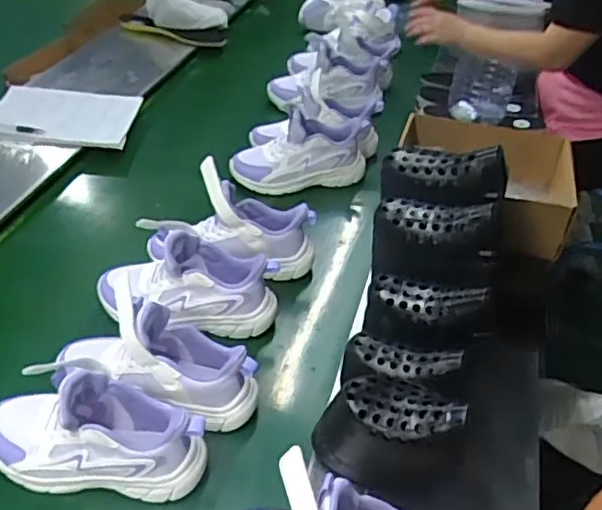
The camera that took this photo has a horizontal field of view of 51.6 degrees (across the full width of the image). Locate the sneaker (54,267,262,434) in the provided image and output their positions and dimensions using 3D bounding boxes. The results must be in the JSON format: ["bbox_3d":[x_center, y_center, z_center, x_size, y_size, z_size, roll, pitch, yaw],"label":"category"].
[{"bbox_3d":[-0.161,0.103,0.702,0.228,0.133,0.077,11,39,9],"label":"sneaker"}]

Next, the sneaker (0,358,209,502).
[{"bbox_3d":[-0.215,0.182,0.644,0.235,0.126,0.089,5,38,2],"label":"sneaker"}]

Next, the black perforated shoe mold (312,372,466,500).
[{"bbox_3d":[0.080,0.175,0.609,0.131,0.137,0.071,18,40,17],"label":"black perforated shoe mold"}]

